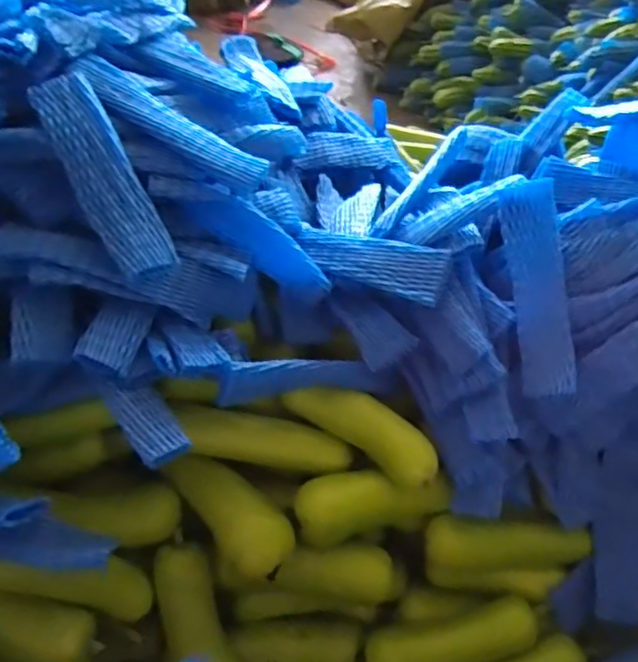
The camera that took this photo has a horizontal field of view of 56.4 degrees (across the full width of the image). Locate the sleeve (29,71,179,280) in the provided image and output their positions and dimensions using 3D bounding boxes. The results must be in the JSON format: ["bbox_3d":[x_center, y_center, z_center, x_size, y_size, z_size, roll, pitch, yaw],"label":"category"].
[{"bbox_3d":[-0.224,-0.164,0.615,0.062,0.017,0.237,-25,84,-28],"label":"sleeve"}]

